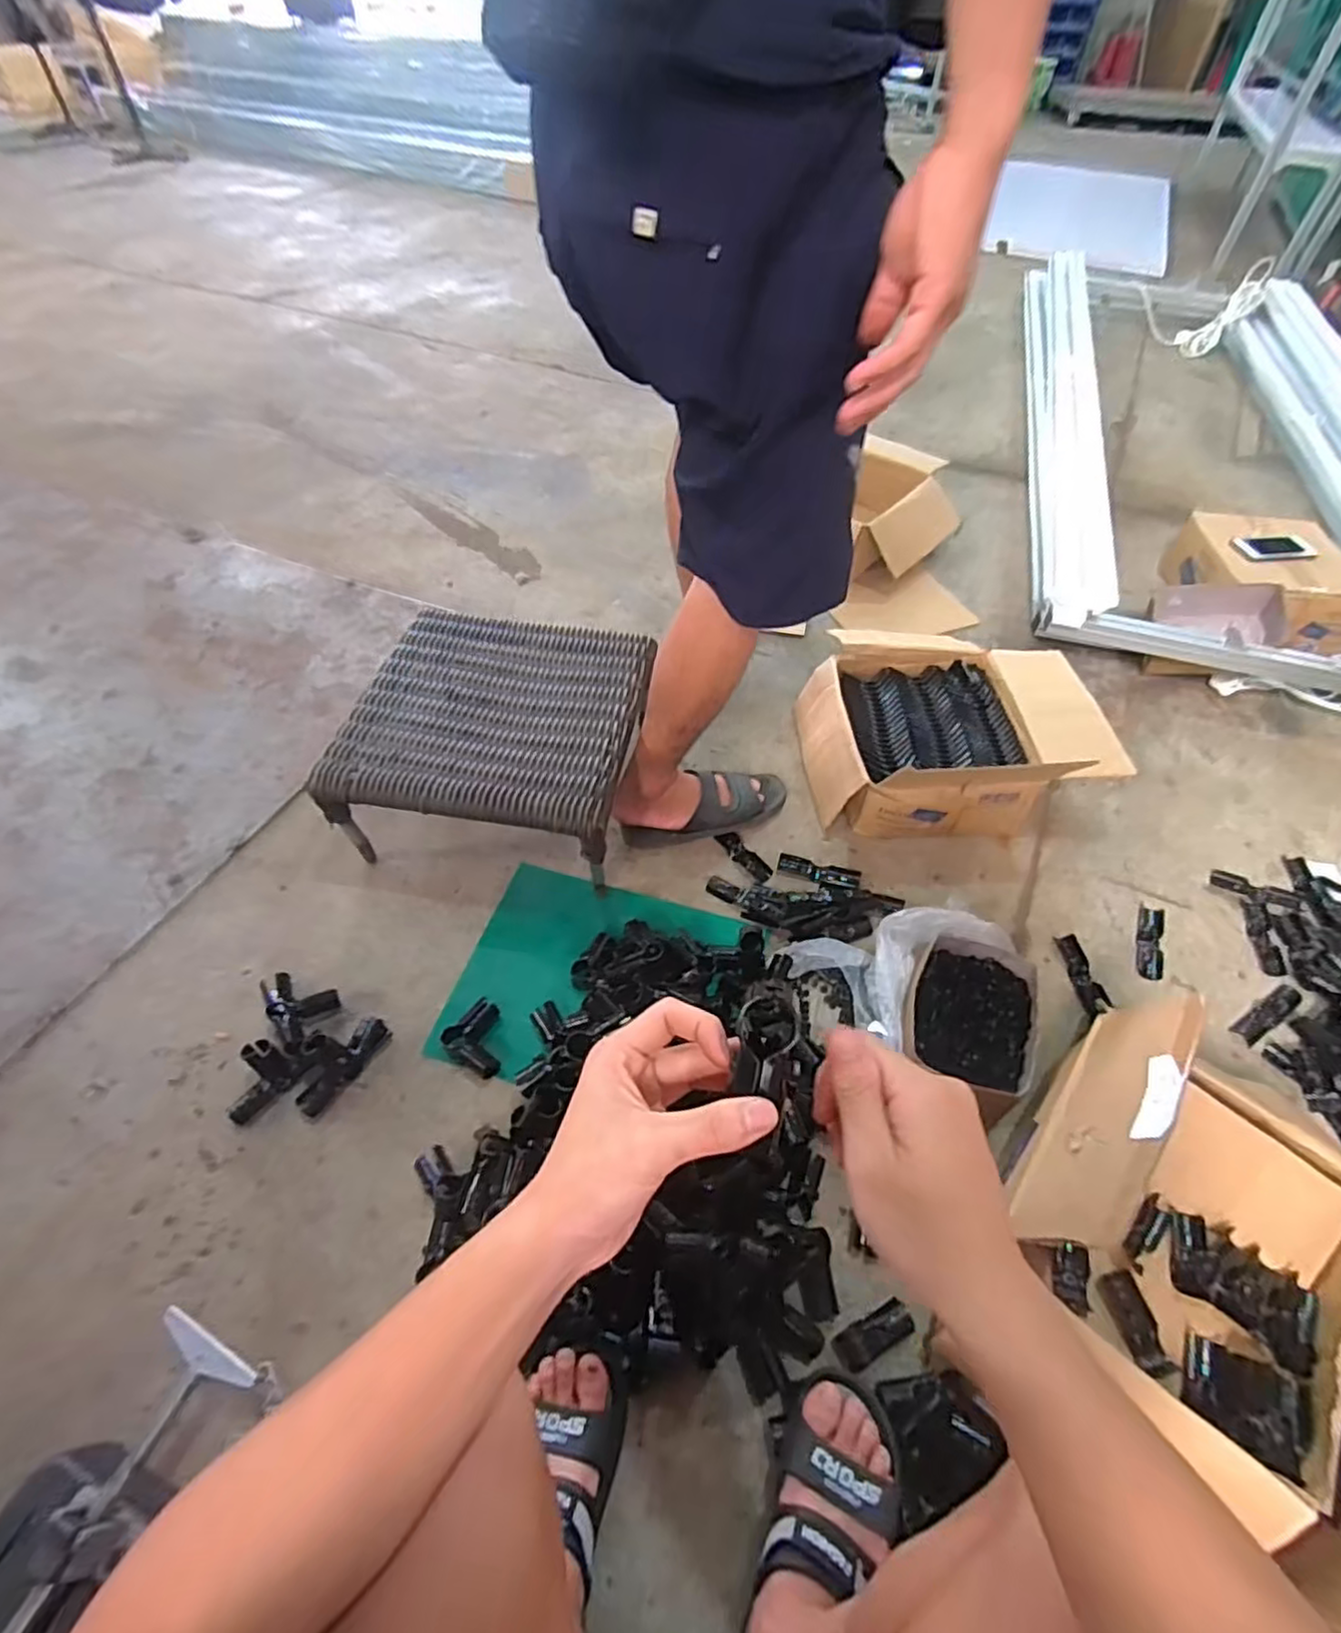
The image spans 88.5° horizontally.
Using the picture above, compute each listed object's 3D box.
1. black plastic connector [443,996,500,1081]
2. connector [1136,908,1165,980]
[{"bbox_3d":[-0.247,0.294,0.895,0.075,0.032,0.096,-27,57,-22],"label":"black plastic connector"},{"bbox_3d":[0.718,0.192,1.027,0.035,0.016,0.131,24,54,16],"label":"connector"}]

